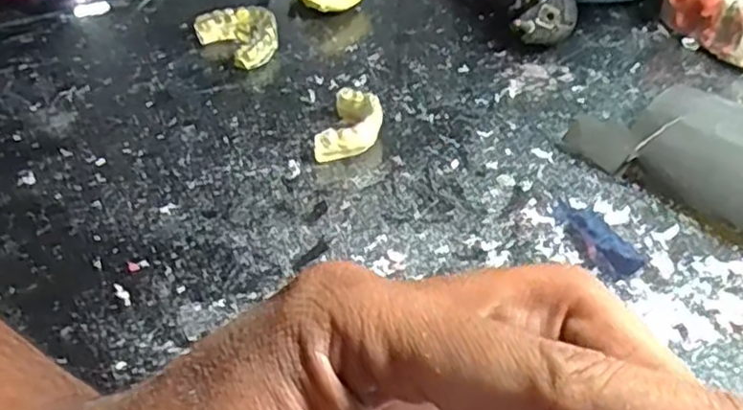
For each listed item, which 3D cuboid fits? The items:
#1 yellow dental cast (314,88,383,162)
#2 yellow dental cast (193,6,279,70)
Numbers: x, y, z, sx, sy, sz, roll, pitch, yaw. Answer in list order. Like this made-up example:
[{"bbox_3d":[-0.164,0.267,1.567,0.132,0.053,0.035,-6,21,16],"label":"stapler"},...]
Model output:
[{"bbox_3d":[-0.010,-0.041,0.355,0.028,0.017,0.046,9,42,12],"label":"yellow dental cast"},{"bbox_3d":[-0.080,-0.107,0.429,0.039,0.019,0.051,-31,49,-29],"label":"yellow dental cast"}]

